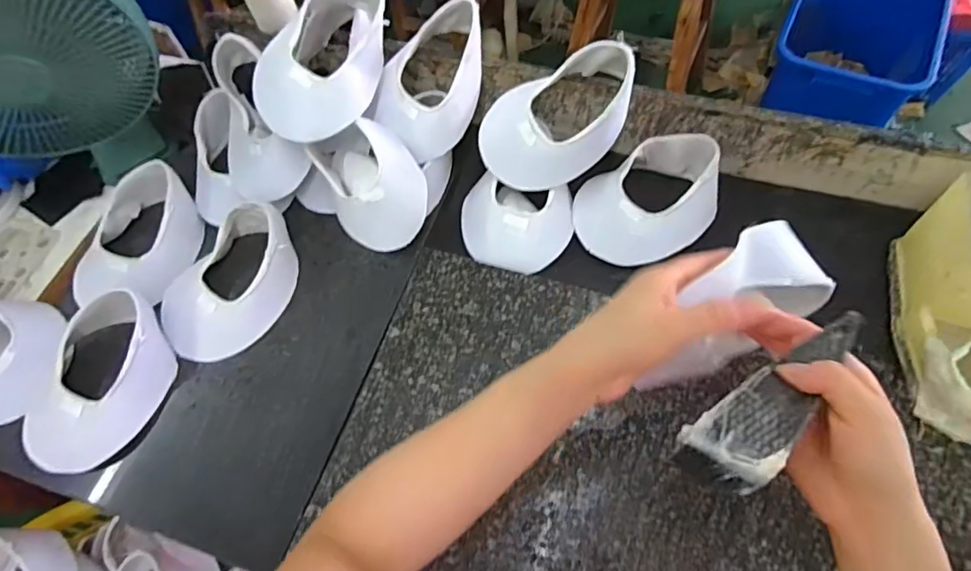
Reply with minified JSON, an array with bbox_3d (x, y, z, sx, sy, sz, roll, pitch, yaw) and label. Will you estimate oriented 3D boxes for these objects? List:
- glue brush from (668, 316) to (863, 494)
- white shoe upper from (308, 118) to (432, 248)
[{"bbox_3d":[0.178,0.070,0.336,0.134,0.010,0.049,-46,67,-1],"label":"glue brush"},{"bbox_3d":[-0.116,-0.103,0.596,0.097,0.095,0.120,-25,63,-10],"label":"white shoe upper"}]

